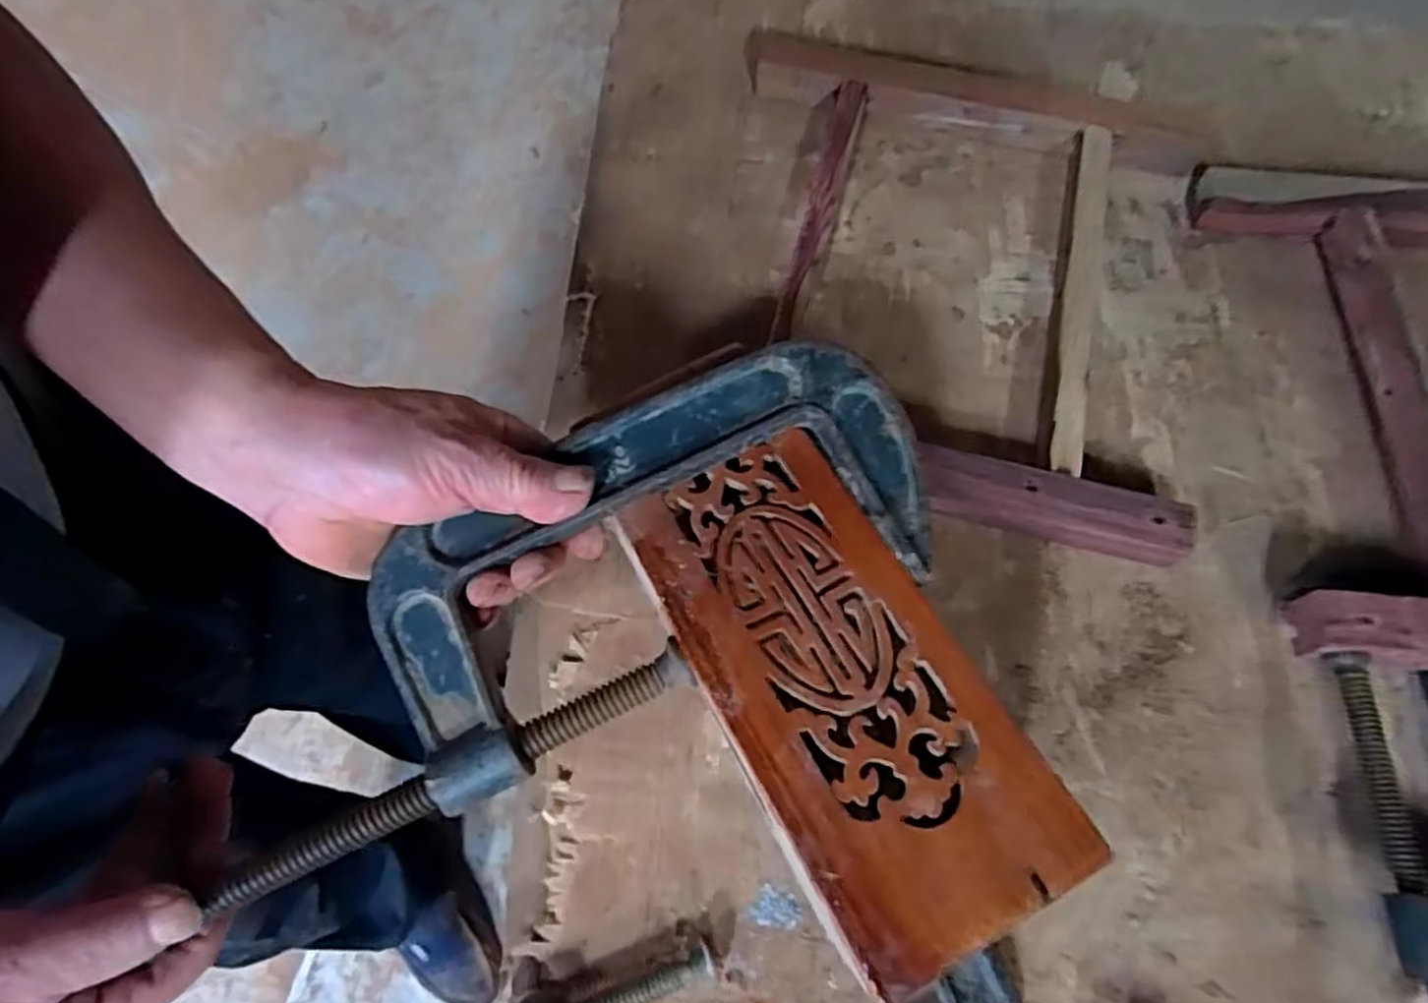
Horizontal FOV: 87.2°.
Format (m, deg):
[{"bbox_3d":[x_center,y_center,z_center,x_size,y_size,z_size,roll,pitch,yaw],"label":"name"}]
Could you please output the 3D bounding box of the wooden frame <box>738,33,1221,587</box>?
[{"bbox_3d":[0.158,-0.171,0.517,0.337,0.035,0.379,13,69,5],"label":"wooden frame"}]

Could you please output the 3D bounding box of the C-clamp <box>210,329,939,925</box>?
[{"bbox_3d":[-0.050,0.040,0.309,0.305,0.023,0.121,-33,72,-9],"label":"C-clamp"}]

